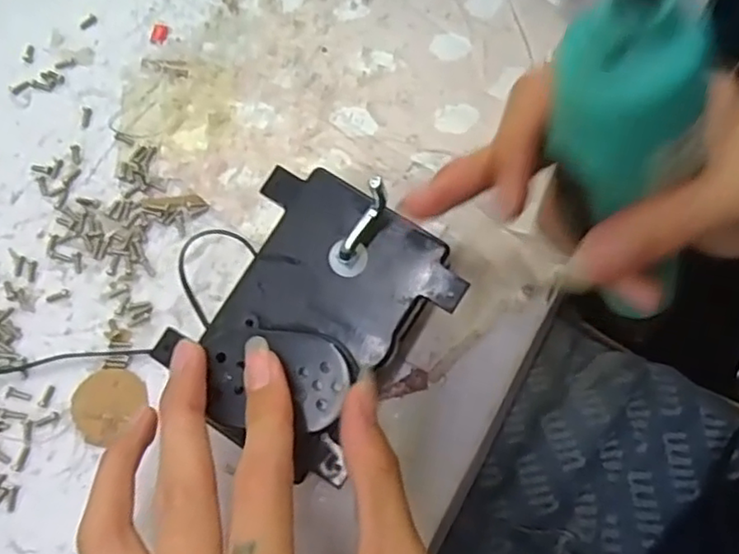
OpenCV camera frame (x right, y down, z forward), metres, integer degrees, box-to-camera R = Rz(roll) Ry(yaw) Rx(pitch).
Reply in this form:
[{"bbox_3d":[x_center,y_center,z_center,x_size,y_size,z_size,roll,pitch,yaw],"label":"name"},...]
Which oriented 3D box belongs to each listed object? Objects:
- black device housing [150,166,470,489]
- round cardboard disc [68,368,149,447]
[{"bbox_3d":[-0.021,0.011,0.227,0.079,0.023,0.093,33,71,12],"label":"black device housing"},{"bbox_3d":[-0.105,0.050,0.258,0.027,0.004,0.029,1,69,-3],"label":"round cardboard disc"}]

